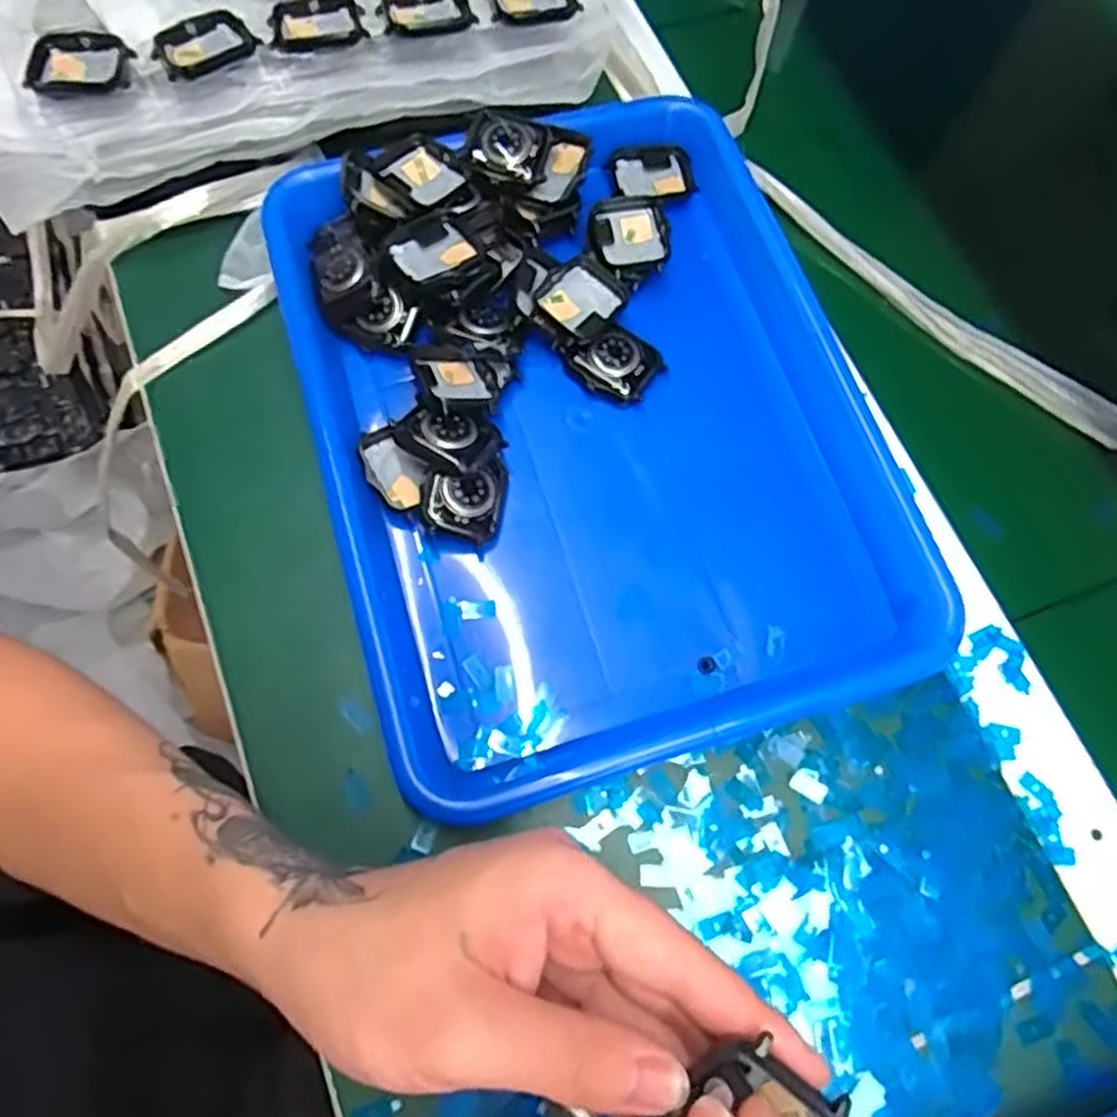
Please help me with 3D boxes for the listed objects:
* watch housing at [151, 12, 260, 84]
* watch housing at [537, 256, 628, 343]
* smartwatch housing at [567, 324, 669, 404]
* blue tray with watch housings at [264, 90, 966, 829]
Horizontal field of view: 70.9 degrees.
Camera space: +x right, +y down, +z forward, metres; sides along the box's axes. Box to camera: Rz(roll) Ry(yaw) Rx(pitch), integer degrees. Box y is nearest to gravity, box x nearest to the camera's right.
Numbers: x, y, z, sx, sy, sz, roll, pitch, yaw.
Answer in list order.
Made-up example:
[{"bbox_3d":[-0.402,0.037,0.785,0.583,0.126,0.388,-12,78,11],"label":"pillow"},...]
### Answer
[{"bbox_3d":[-0.173,-0.252,0.384,0.046,0.006,0.035,-30,74,-12],"label":"watch housing"},{"bbox_3d":[0.011,-0.127,0.387,0.035,0.007,0.040,39,74,10],"label":"watch housing"},{"bbox_3d":[0.028,-0.097,0.386,0.040,0.011,0.035,35,73,9],"label":"smartwatch housing"},{"bbox_3d":[0.023,-0.071,0.371,0.269,0.038,0.320,-16,73,-8],"label":"blue tray with watch housings"}]

